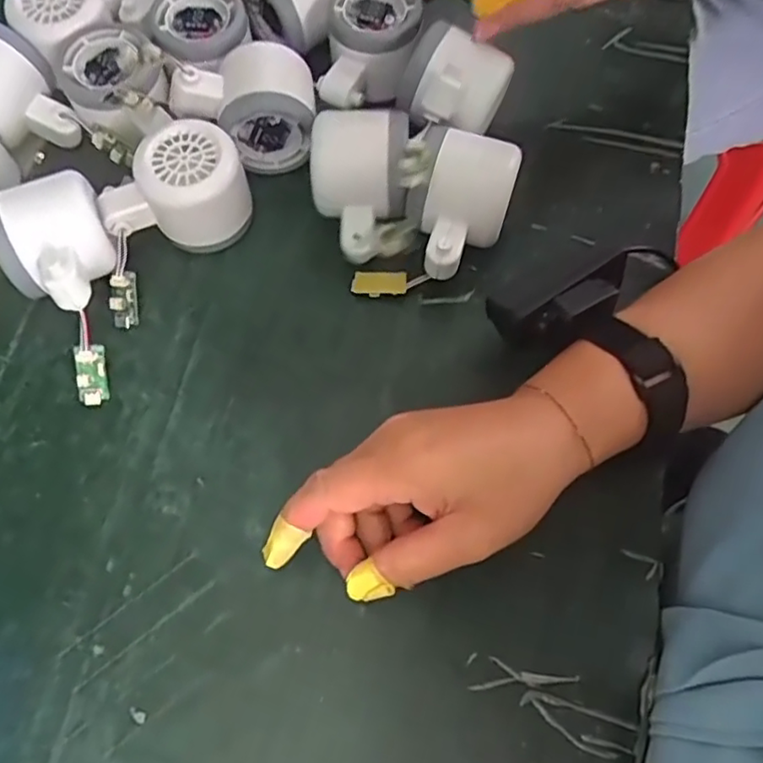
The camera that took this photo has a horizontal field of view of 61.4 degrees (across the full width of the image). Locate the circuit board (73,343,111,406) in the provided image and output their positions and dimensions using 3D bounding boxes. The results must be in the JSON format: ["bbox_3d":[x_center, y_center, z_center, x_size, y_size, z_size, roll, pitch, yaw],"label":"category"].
[{"bbox_3d":[-0.159,-0.004,0.353,0.014,0.007,0.032,-2,101,-1],"label":"circuit board"}]

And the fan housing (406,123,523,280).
[{"bbox_3d":[0.043,-0.097,0.368,0.055,0.058,0.084,16,69,6],"label":"fan housing"}]

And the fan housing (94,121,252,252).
[{"bbox_3d":[-0.120,-0.111,0.378,0.079,0.059,0.055,-4,68,-2],"label":"fan housing"}]

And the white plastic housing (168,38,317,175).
[{"bbox_3d":[-0.082,-0.163,0.393,0.086,0.055,0.061,-8,68,-4],"label":"white plastic housing"}]

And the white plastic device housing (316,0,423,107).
[{"bbox_3d":[-0.006,-0.213,0.410,0.054,0.049,0.079,13,68,5],"label":"white plastic device housing"}]

